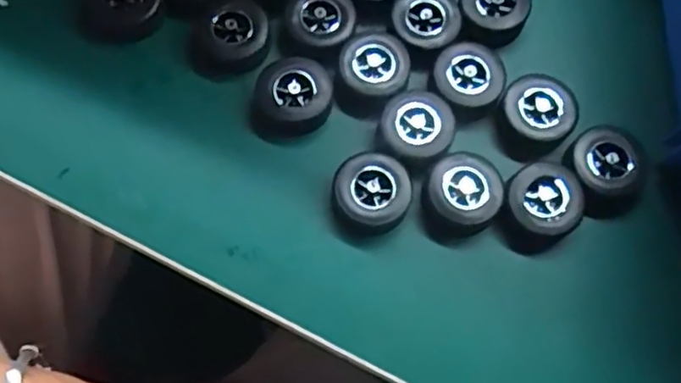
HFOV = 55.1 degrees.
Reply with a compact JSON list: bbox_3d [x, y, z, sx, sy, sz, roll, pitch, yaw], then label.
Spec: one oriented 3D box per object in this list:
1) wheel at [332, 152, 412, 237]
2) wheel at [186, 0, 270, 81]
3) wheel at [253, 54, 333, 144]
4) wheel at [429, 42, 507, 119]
[{"bbox_3d":[0.015,0.001,0.312,0.035,0.012,0.039,22,75,6],"label":"wheel"},{"bbox_3d":[-0.058,-0.078,0.334,0.043,0.014,0.037,-17,75,-5],"label":"wheel"},{"bbox_3d":[-0.024,-0.047,0.327,0.038,0.017,0.041,0,74,0],"label":"wheel"},{"bbox_3d":[0.066,-0.058,0.337,0.037,0.018,0.035,0,74,0],"label":"wheel"}]

